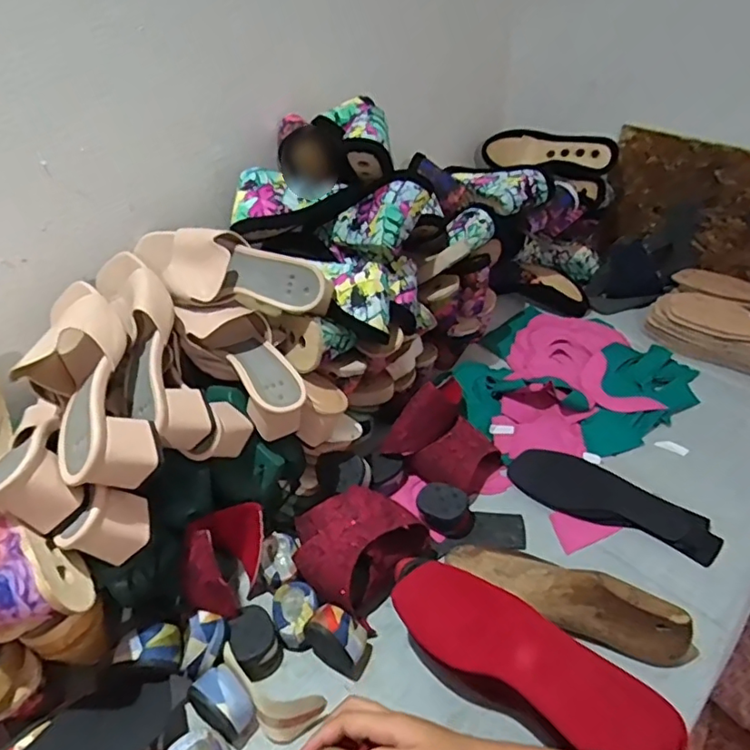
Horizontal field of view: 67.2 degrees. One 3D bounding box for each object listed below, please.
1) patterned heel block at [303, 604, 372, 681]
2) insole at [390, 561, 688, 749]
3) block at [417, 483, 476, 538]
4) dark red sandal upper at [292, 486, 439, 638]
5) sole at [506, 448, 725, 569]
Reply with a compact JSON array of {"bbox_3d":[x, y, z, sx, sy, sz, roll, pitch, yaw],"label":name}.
[{"bbox_3d":[-0.036,0.263,0.565,0.060,0.057,0.039,20,46,25],"label":"patterned heel block"},{"bbox_3d":[0.135,0.247,0.502,0.245,0.028,0.090,28,50,31],"label":"insole"},{"bbox_3d":[0.084,0.162,0.673,0.066,0.041,0.054,8,42,13],"label":"block"},{"bbox_3d":[-0.023,0.186,0.624,0.131,0.081,0.127,26,49,30],"label":"dark red sandal upper"},{"bbox_3d":[0.288,0.152,0.692,0.239,0.014,0.085,24,48,28],"label":"sole"}]

